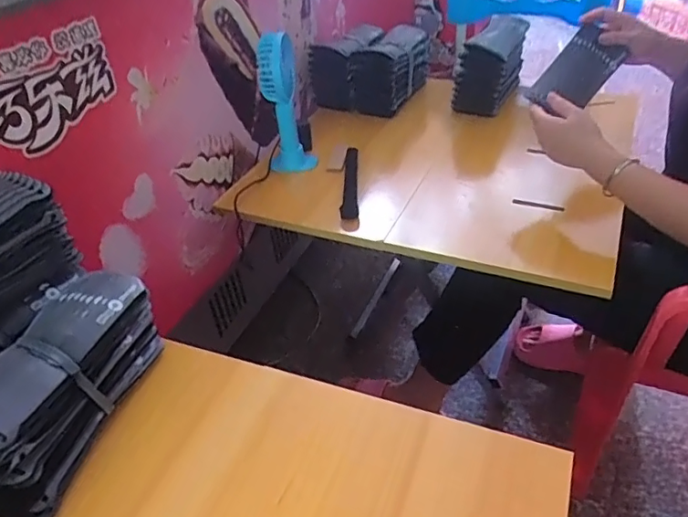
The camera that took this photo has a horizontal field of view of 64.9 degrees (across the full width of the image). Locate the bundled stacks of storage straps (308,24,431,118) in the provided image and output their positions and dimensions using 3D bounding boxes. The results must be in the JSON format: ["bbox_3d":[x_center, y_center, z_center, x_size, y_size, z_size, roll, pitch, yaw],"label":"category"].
[{"bbox_3d":[0.064,-0.387,1.120,0.186,0.135,0.202,26,48,33],"label":"bundled stacks of storage straps"}]

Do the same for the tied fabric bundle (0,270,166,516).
[{"bbox_3d":[-0.268,0.111,0.495,0.102,0.092,0.212,5,39,13],"label":"tied fabric bundle"}]

